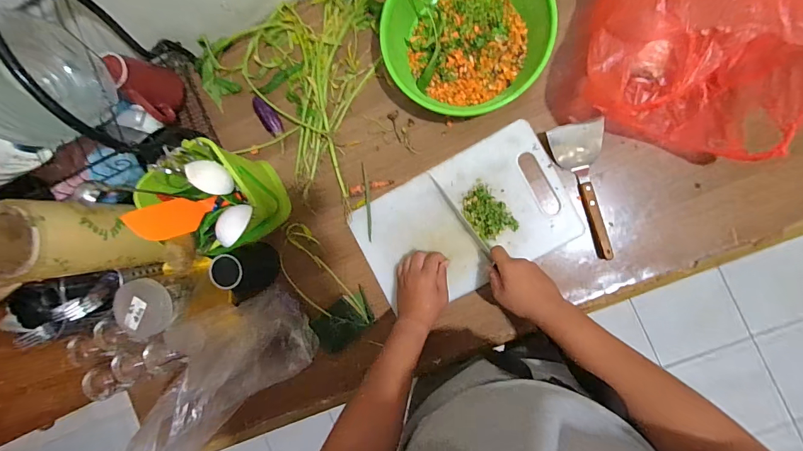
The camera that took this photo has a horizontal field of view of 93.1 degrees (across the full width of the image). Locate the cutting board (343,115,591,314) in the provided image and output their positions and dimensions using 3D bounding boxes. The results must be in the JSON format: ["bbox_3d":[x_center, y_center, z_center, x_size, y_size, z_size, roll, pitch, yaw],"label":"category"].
[{"bbox_3d":[0.108,-0.003,0.680,0.364,0.017,0.223,-29,89,8],"label":"cutting board"}]

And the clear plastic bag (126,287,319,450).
[{"bbox_3d":[-0.292,0.231,0.623,0.228,0.261,0.176,-38,84,7],"label":"clear plastic bag"}]

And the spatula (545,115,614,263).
[{"bbox_3d":[0.310,-0.057,0.634,0.083,0.026,0.223,-13,91,8],"label":"spatula"}]

